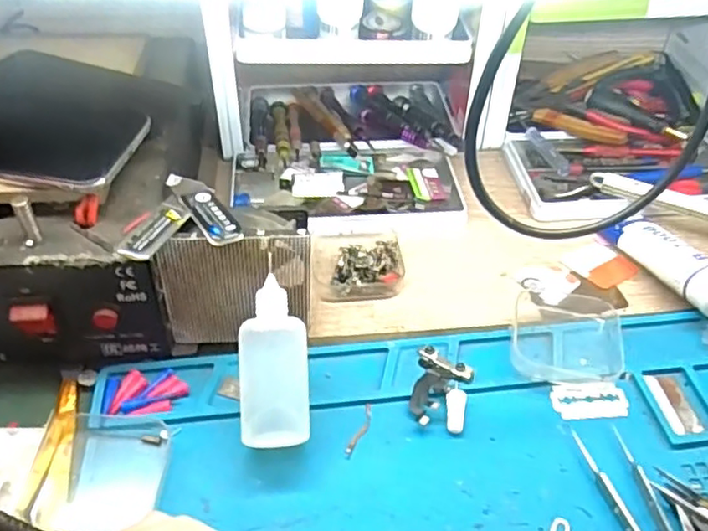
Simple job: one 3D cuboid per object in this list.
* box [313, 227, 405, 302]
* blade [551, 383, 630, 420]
[{"bbox_3d":[0.002,-0.008,0.432,0.061,0.017,0.061,-6,45,-9],"label":"box"},{"bbox_3d":[0.135,0.078,0.357,0.042,0.004,0.021,-2,50,-3],"label":"blade"}]

